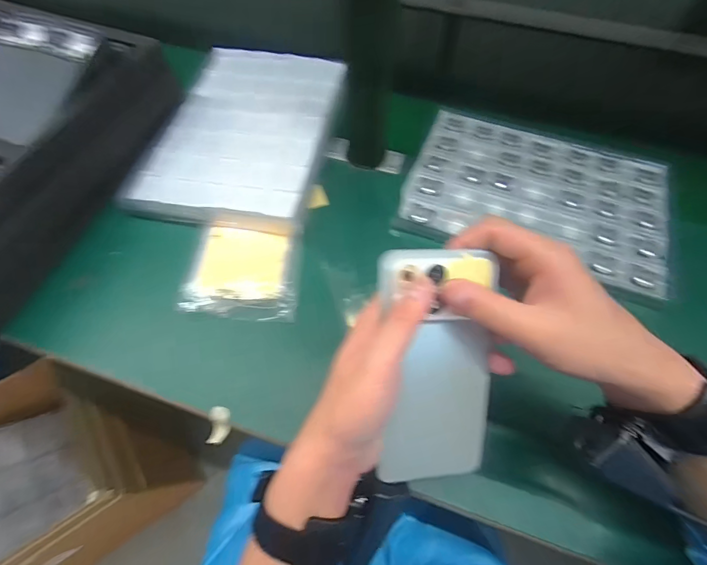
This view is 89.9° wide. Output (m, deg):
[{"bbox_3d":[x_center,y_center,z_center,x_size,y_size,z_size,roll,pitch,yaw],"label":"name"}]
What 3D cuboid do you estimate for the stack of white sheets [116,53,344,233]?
[{"bbox_3d":[-0.138,-0.213,0.476,0.215,0.023,0.324,9,63,4],"label":"stack of white sheets"}]

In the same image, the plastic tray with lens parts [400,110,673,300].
[{"bbox_3d":[0.233,-0.122,0.452,0.307,0.018,0.218,19,64,9],"label":"plastic tray with lens parts"}]

